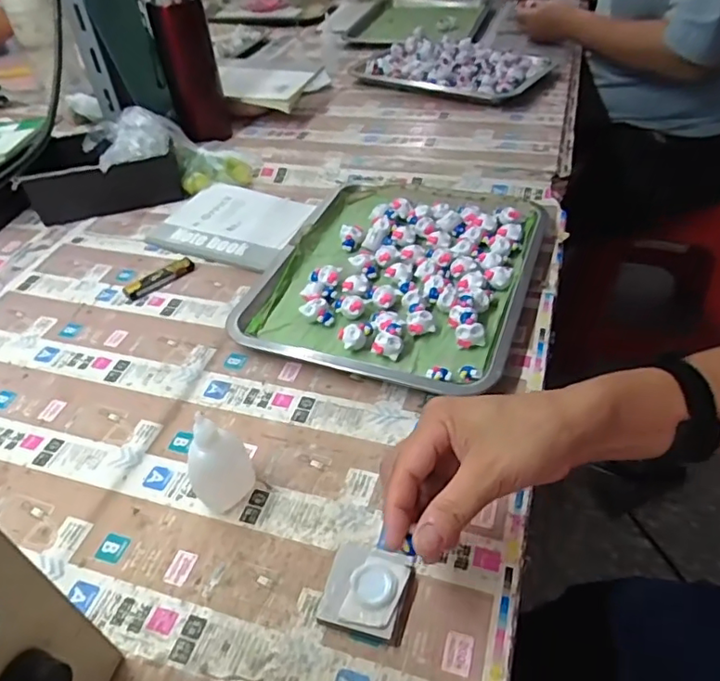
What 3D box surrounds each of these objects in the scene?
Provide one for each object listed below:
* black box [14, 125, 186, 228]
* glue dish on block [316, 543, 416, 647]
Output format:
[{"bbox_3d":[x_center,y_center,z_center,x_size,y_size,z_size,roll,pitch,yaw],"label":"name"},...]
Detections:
[{"bbox_3d":[-0.342,-0.234,0.777,0.188,0.072,0.133,-12,44,-8],"label":"black box"},{"bbox_3d":[0.005,0.158,0.363,0.054,0.017,0.054,9,45,14],"label":"glue dish on block"}]

